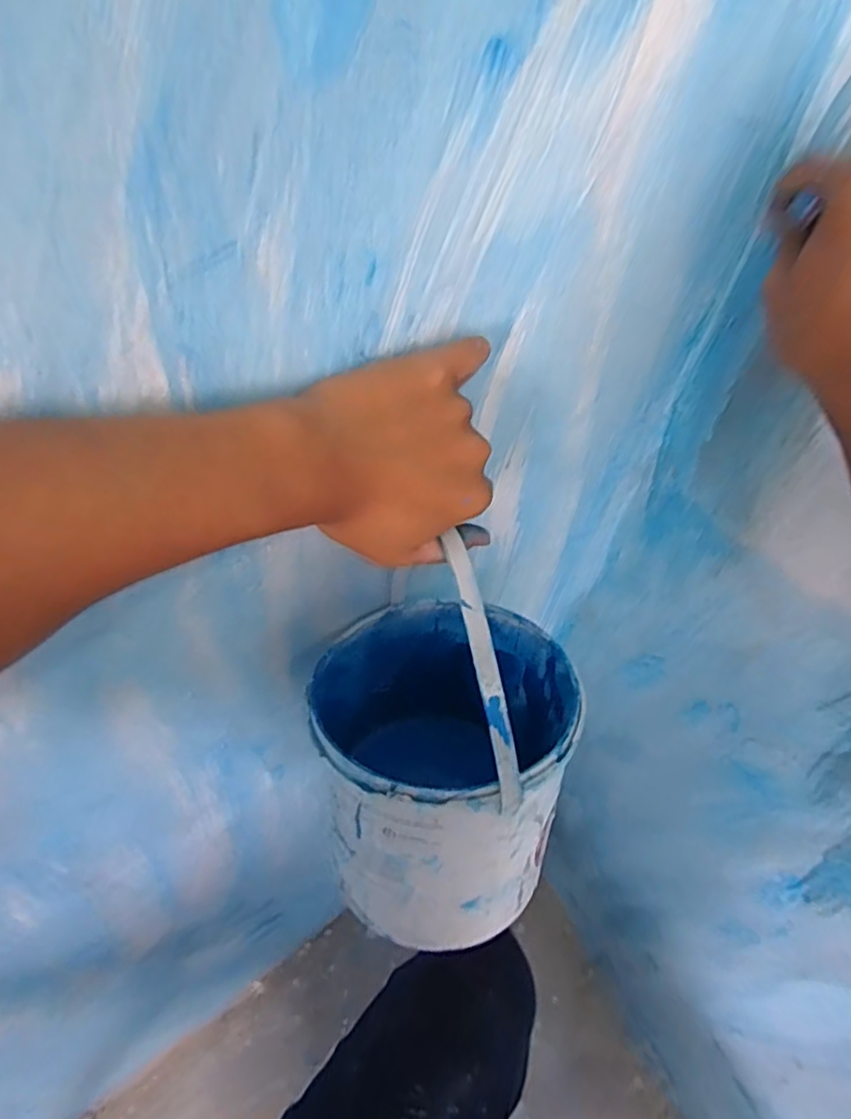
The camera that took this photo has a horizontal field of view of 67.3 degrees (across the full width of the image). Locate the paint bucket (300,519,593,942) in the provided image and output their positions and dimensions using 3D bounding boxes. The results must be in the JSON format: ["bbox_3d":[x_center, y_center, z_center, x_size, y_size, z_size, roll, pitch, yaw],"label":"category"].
[{"bbox_3d":[0.009,0.114,0.429,0.170,0.253,0.196,10,48,2],"label":"paint bucket"}]

